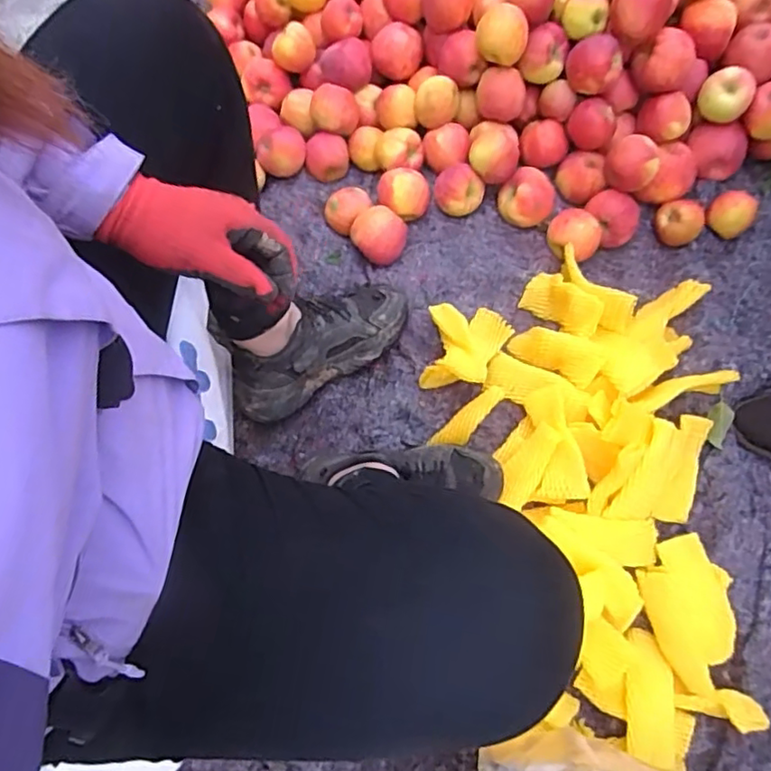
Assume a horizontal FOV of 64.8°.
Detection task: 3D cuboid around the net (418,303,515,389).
[{"bbox_3d":[0.116,-0.056,0.870,0.113,0.081,0.122,8,74,5],"label":"net"}]

